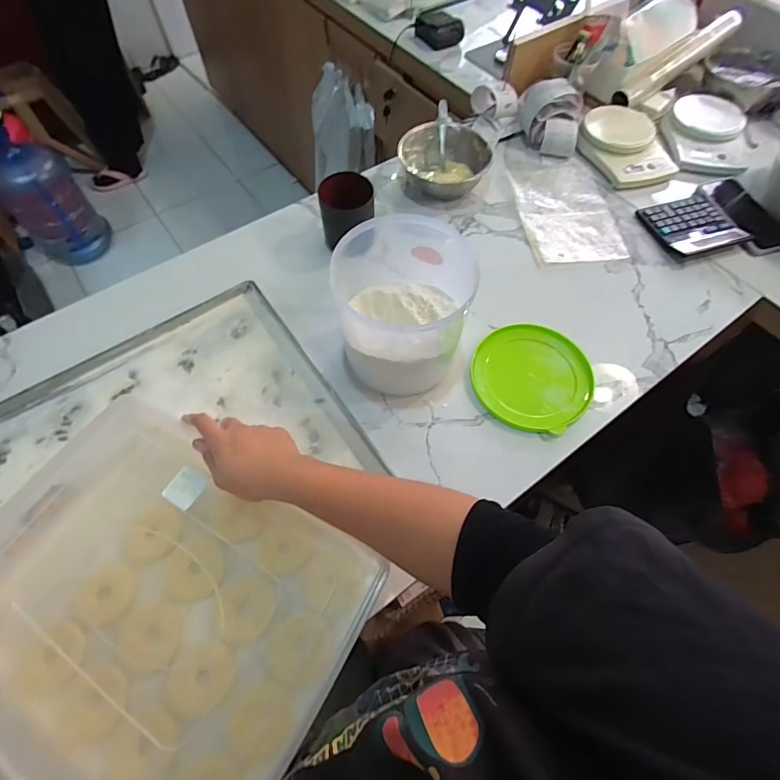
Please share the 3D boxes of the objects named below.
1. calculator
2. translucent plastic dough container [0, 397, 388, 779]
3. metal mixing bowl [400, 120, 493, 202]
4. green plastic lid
[{"bbox_3d":[0.504,-0.277,0.715,0.128,0.022,0.126,-15,63,-8],"label":"calculator"},{"bbox_3d":[-0.225,0.201,0.407,0.360,0.056,0.280,30,66,14],"label":"translucent plastic dough container"},{"bbox_3d":[0.095,-0.398,0.754,0.135,0.070,0.144,0,62,0],"label":"metal mixing bowl"},{"bbox_3d":[0.193,-0.020,0.582,0.153,0.012,0.155,0,62,0],"label":"green plastic lid"}]

